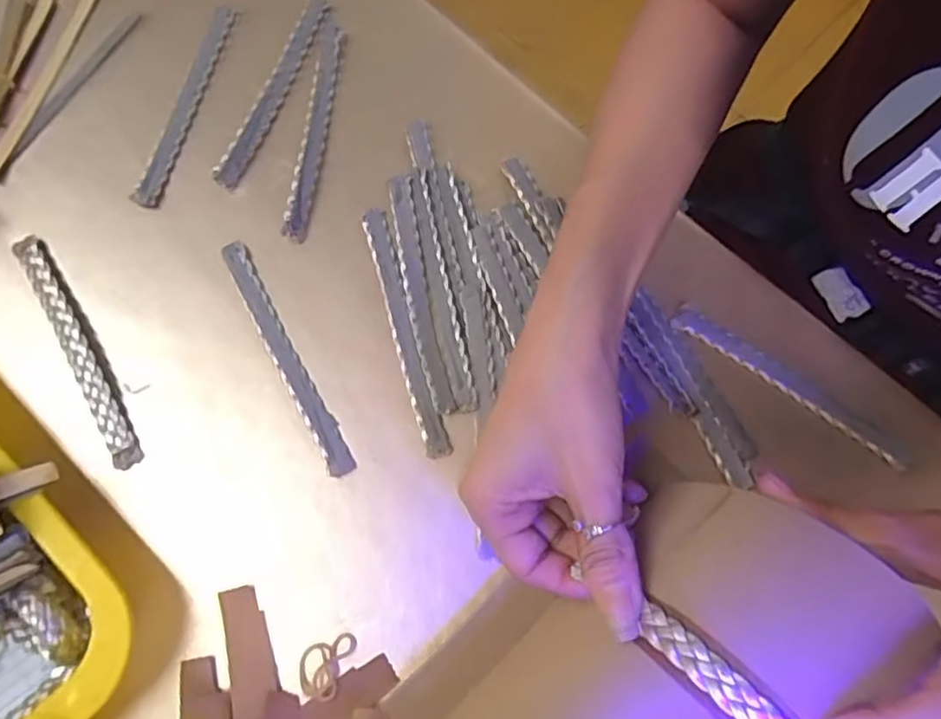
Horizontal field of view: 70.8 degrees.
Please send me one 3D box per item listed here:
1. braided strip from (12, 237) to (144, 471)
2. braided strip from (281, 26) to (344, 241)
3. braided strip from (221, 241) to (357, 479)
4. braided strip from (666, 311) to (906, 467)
[{"bbox_3d":[-0.202,-0.007,0.341,0.017,0.011,0.137,-30,77,-12],"label":"braided strip"},{"bbox_3d":[-0.091,-0.135,0.383,0.013,0.011,0.141,8,73,-1],"label":"braided strip"},{"bbox_3d":[-0.098,-0.002,0.348,0.015,0.008,0.138,-28,77,-11],"label":"braided strip"},{"bbox_3d":[0.175,0.014,0.365,0.142,0.004,0.013,34,74,7],"label":"braided strip"}]

